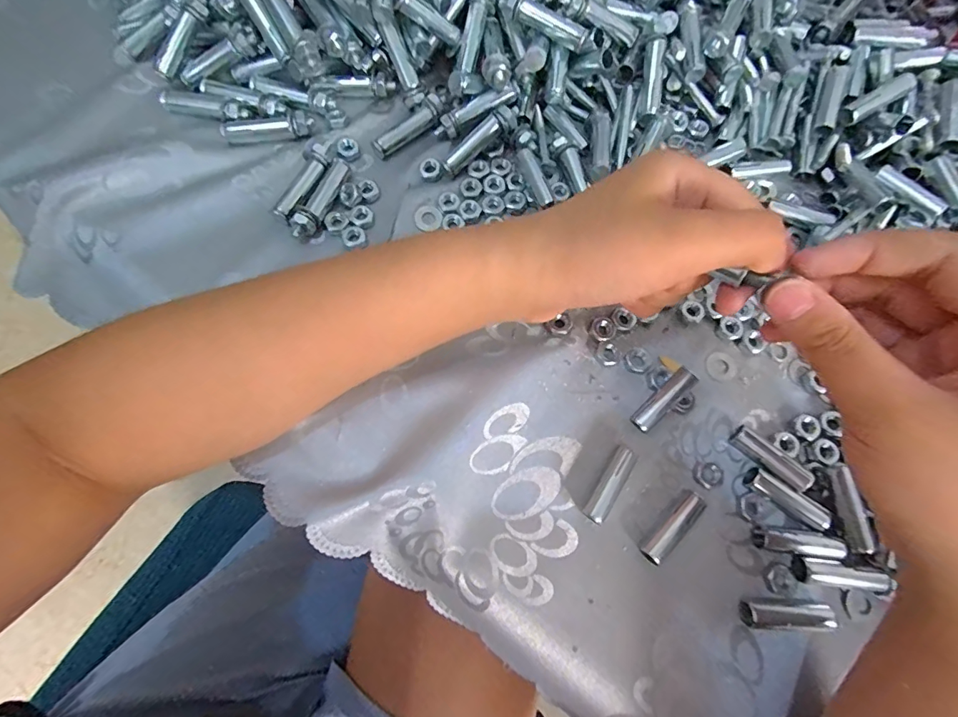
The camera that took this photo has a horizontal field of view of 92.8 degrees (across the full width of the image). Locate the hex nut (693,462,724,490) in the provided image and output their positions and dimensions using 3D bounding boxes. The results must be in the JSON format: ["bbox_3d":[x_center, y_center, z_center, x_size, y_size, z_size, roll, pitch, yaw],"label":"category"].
[{"bbox_3d":[0.117,0.059,0.231,0.016,0.005,0.013,-6,74,-3],"label":"hex nut"}]

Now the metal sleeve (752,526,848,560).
[{"bbox_3d":[0.154,0.089,0.218,0.039,0.012,0.010,9,74,1],"label":"metal sleeve"}]

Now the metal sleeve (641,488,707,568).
[{"bbox_3d":[0.093,0.082,0.219,0.012,0.011,0.038,38,76,9],"label":"metal sleeve"}]

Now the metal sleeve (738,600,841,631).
[{"bbox_3d":[0.144,0.119,0.210,0.041,0.011,0.012,4,74,0],"label":"metal sleeve"}]

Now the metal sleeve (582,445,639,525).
[{"bbox_3d":[0.065,0.062,0.225,0.011,0.011,0.039,33,76,8],"label":"metal sleeve"}]

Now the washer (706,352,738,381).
[{"bbox_3d":[0.133,0.004,0.249,0.016,0.004,0.016,-26,76,-8],"label":"washer"}]

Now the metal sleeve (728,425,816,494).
[{"bbox_3d":[0.147,0.050,0.229,0.010,0.013,0.039,-43,63,-12],"label":"metal sleeve"}]

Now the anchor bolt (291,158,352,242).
[{"bbox_3d":[-0.091,-0.094,0.264,0.013,0.009,0.056,23,74,5],"label":"anchor bolt"}]

